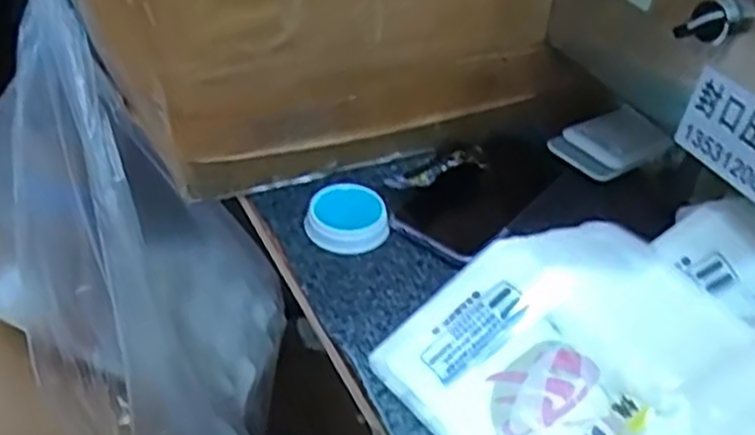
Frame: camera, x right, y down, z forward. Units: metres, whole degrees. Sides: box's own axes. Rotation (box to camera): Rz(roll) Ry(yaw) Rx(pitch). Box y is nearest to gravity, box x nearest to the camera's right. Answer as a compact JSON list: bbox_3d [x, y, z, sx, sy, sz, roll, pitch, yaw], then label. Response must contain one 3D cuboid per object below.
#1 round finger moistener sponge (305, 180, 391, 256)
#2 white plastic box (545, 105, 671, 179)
[{"bbox_3d":[-0.023,-0.002,0.580,0.062,0.027,0.050,4,41,-2],"label":"round finger moistener sponge"},{"bbox_3d":[0.202,-0.061,0.664,0.106,0.026,0.060,-20,47,-27],"label":"white plastic box"}]

